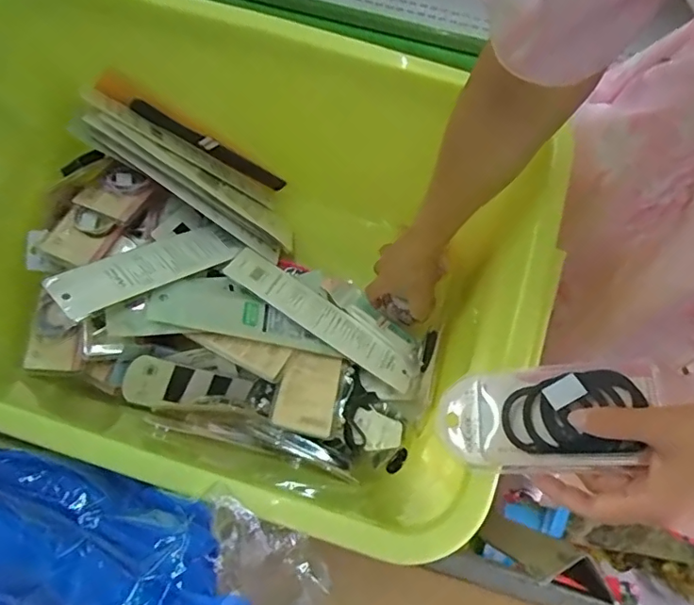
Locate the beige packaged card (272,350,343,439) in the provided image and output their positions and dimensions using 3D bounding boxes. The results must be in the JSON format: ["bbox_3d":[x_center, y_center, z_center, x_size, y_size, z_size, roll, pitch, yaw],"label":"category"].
[{"bbox_3d":[-0.043,0.098,0.600,0.064,0.012,0.104,16,44,-4],"label":"beige packaged card"}]

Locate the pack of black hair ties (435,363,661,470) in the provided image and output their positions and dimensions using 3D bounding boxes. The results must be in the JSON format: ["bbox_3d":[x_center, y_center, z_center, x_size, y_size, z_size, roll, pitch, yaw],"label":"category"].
[{"bbox_3d":[0.129,0.076,0.356,0.140,0.013,0.067,-13,59,26],"label":"pack of black hair ties"}]

